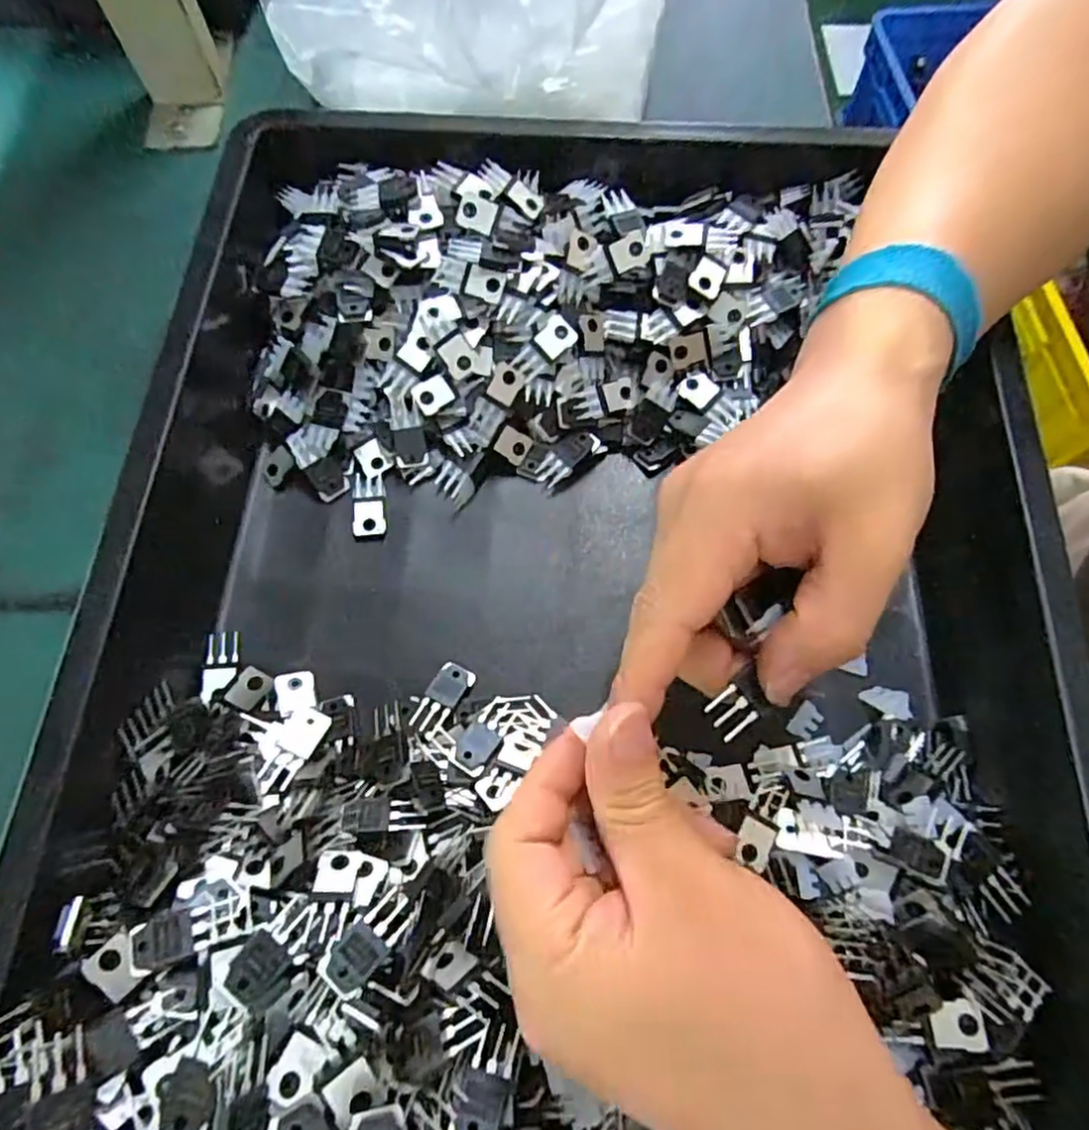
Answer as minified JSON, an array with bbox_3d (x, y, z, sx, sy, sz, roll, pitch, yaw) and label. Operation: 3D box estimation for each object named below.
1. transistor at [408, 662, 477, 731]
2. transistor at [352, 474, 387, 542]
[{"bbox_3d":[-0.046,0.059,0.301,0.018,0.010,0.032,27,72,11],"label":"transistor"},{"bbox_3d":[-0.088,-0.029,0.337,0.016,0.004,0.036,-6,69,-1],"label":"transistor"}]

